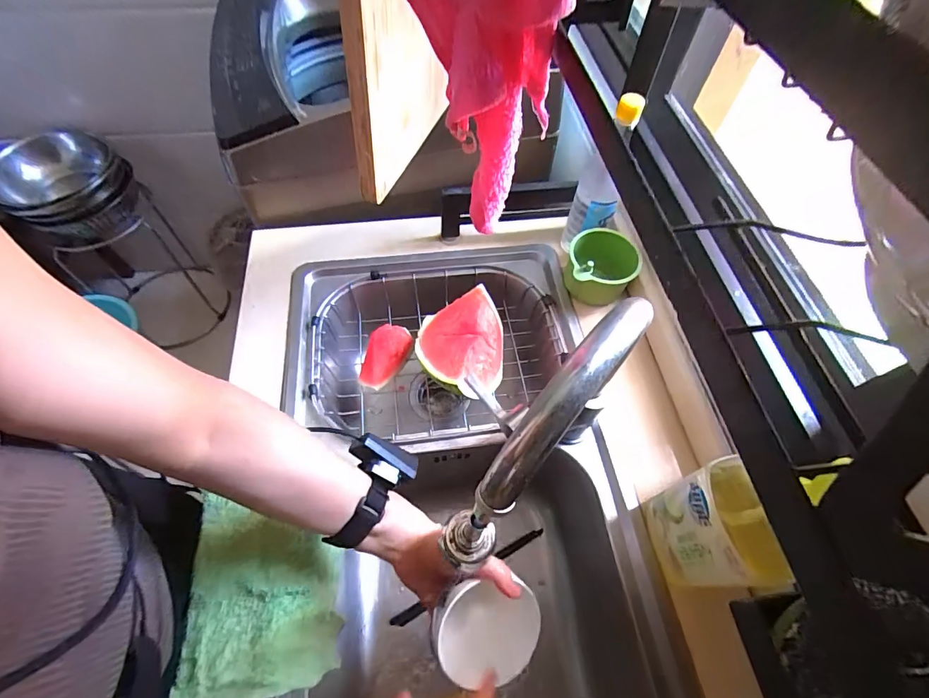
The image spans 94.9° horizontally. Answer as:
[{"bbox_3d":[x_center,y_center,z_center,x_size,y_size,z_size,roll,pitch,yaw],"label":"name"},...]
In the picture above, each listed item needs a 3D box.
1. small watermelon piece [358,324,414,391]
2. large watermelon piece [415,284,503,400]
[{"bbox_3d":[-0.114,0.006,0.626,0.042,0.068,0.105,33,64,16],"label":"small watermelon piece"},{"bbox_3d":[-0.003,-0.011,0.600,0.125,0.093,0.177,4,59,0],"label":"large watermelon piece"}]

